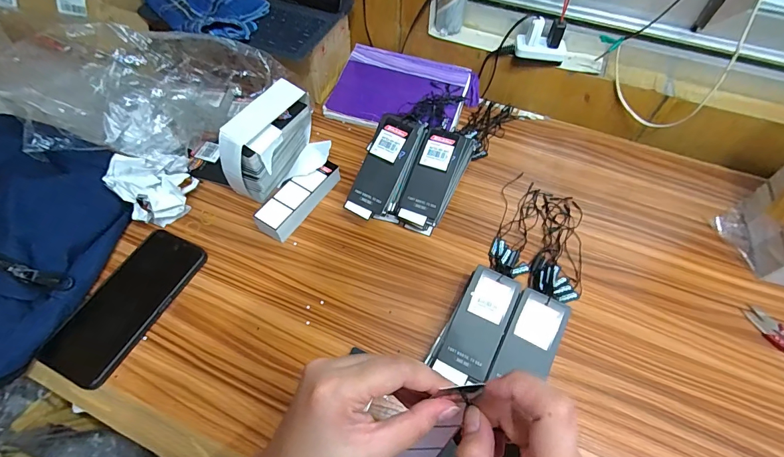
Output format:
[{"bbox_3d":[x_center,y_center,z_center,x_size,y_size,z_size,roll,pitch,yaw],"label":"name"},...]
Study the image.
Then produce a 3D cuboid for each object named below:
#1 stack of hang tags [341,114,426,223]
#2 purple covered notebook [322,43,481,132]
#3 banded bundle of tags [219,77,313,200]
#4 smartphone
[{"bbox_3d":[-0.003,-0.076,0.478,0.060,0.046,0.138,23,91,13],"label":"stack of hang tags"},{"bbox_3d":[0.019,-0.213,0.600,0.219,0.031,0.163,15,58,8],"label":"purple covered notebook"},{"bbox_3d":[-0.154,-0.109,0.487,0.053,0.105,0.135,23,59,13],"label":"banded bundle of tags"},{"bbox_3d":[-0.288,0.080,0.415,0.079,0.012,0.170,21,59,12],"label":"smartphone"}]

